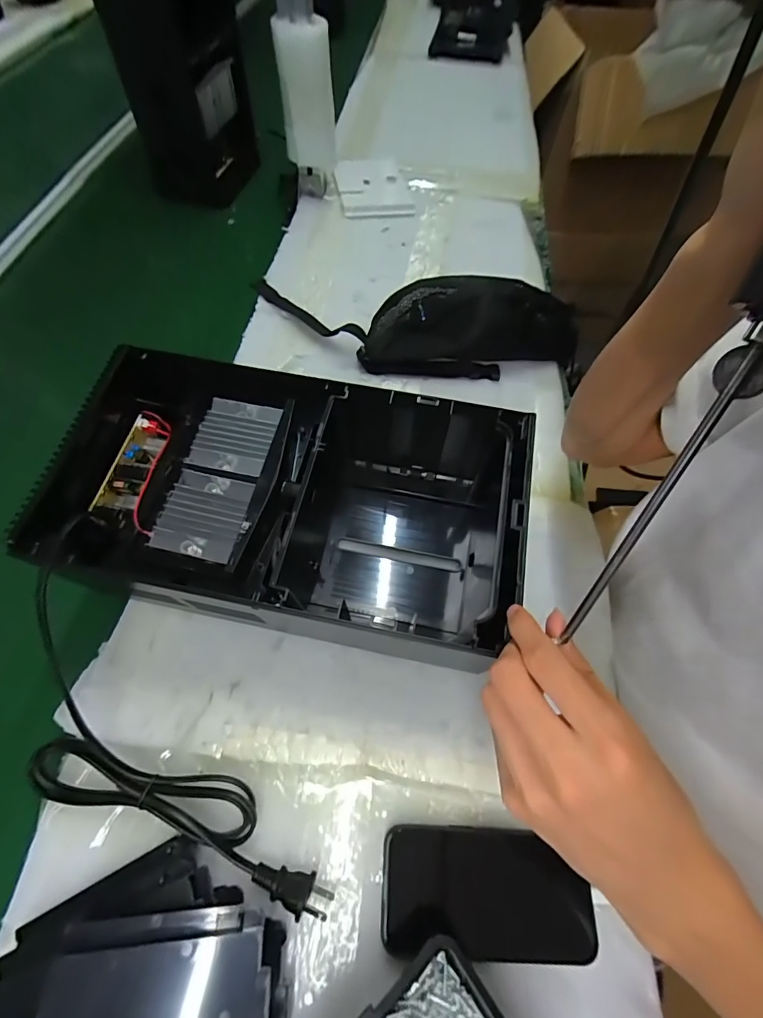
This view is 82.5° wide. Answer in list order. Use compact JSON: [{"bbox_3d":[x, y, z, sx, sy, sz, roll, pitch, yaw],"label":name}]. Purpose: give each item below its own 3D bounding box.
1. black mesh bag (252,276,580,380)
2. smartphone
[{"bbox_3d":[0.043,-0.245,0.564,0.418,0.065,0.153,3,61,-1],"label":"black mesh bag"},{"bbox_3d":[0.074,0.273,0.312,0.144,0.006,0.072,3,61,-1],"label":"smartphone"}]

